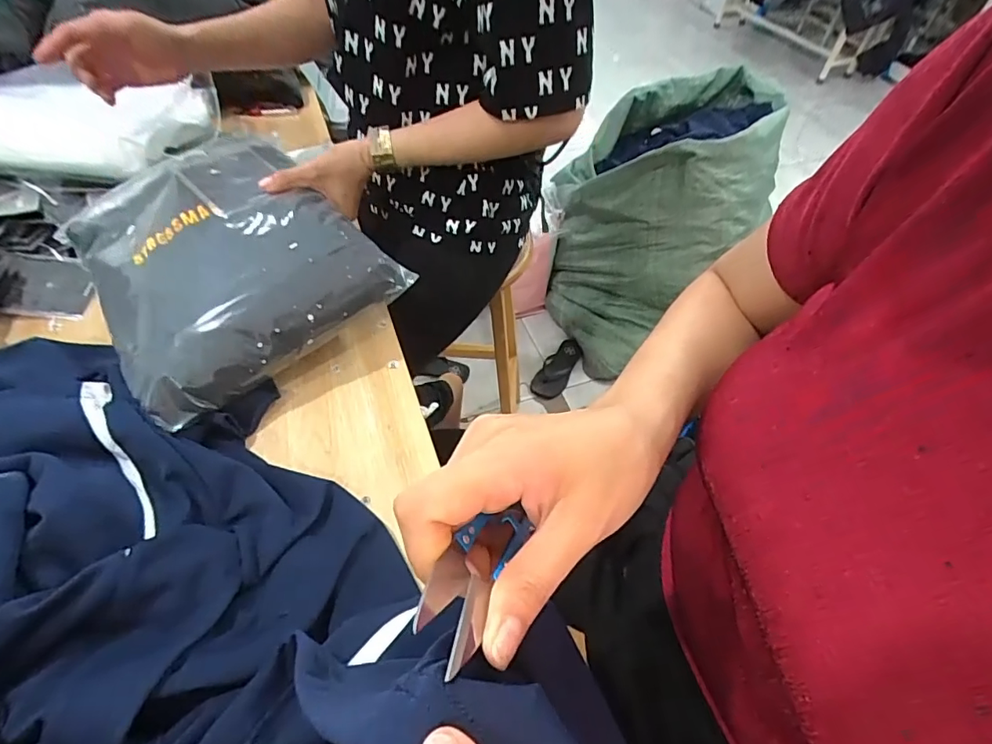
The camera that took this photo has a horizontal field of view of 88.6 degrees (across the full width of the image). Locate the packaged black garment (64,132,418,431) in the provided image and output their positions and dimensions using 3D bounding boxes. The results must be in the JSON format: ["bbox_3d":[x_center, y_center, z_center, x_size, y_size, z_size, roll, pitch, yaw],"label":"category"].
[{"bbox_3d":[-0.294,-0.139,0.535,0.248,0.072,0.340,-31,60,-23],"label":"packaged black garment"}]

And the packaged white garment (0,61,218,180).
[{"bbox_3d":[-0.589,-0.330,0.679,0.373,0.077,0.222,-9,54,-9],"label":"packaged white garment"}]

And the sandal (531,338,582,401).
[{"bbox_3d":[0.188,-0.014,1.522,0.092,0.052,0.224,26,56,17],"label":"sandal"}]

